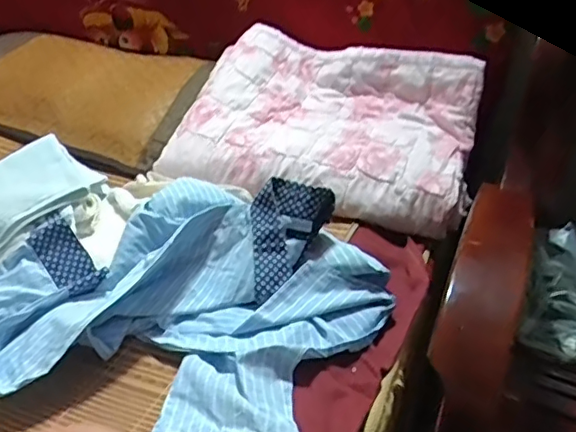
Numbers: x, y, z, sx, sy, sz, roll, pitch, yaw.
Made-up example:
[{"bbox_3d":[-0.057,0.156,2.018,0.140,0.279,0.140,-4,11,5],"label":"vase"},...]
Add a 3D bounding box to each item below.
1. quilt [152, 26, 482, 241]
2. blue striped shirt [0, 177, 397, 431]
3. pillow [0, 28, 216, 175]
[{"bbox_3d":[0.069,-0.162,0.926,0.448,0.093,0.344,13,49,12],"label":"quilt"},{"bbox_3d":[-0.107,0.061,0.616,0.365,0.087,0.338,18,34,22],"label":"blue striped shirt"},{"bbox_3d":[-0.404,-0.252,1.111,0.557,0.075,0.320,20,60,21],"label":"pillow"}]

